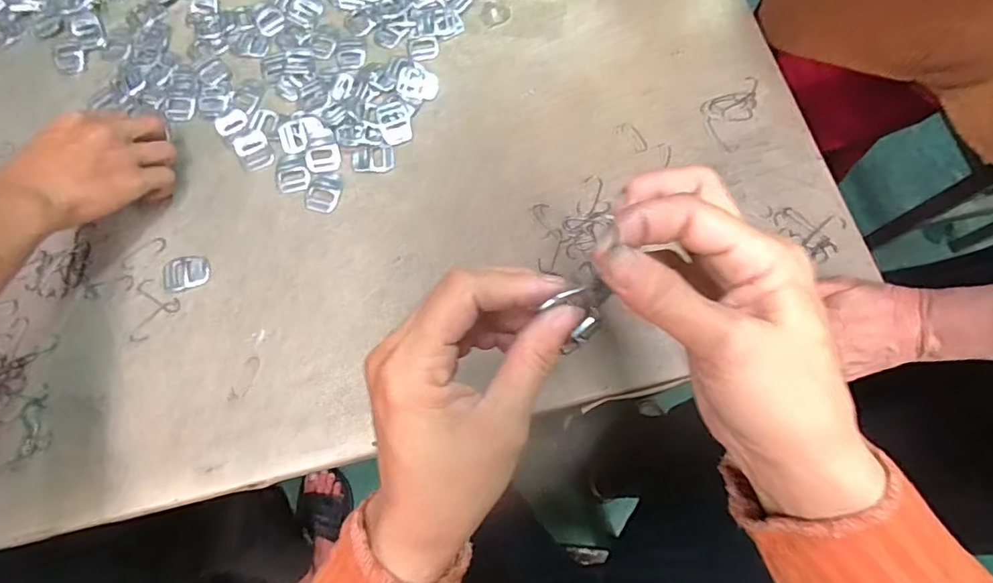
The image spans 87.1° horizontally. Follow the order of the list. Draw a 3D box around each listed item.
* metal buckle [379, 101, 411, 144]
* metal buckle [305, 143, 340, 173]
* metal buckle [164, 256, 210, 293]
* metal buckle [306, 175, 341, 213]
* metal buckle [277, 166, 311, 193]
[{"bbox_3d":[-0.093,-0.155,0.477,0.028,0.004,0.041,-13,72,-2],"label":"metal buckle"},{"bbox_3d":[-0.157,-0.121,0.474,0.031,0.004,0.026,-8,72,-1],"label":"metal buckle"},{"bbox_3d":[-0.264,-0.016,0.443,0.037,0.007,0.029,-11,72,-2],"label":"metal buckle"},{"bbox_3d":[-0.154,-0.088,0.465,0.028,0.004,0.034,13,73,6],"label":"metal buckle"},{"bbox_3d":[-0.182,-0.102,0.469,0.030,0.004,0.025,-7,72,0],"label":"metal buckle"}]

